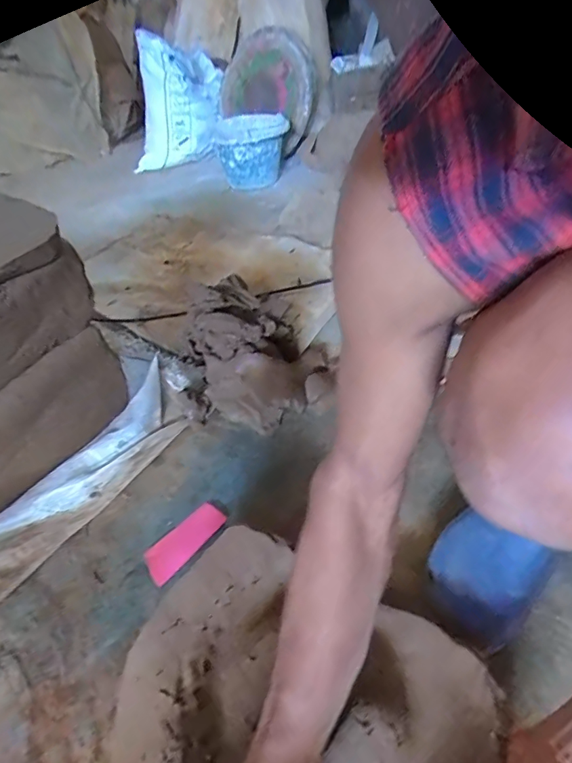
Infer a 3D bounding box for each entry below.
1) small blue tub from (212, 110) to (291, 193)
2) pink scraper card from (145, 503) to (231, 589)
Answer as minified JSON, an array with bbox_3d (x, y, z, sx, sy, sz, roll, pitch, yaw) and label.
[{"bbox_3d":[-0.103,-0.754,1.434,0.223,0.159,0.326,-7,42,0],"label":"small blue tub"},{"bbox_3d":[-0.131,0.205,0.578,0.110,0.004,0.049,-38,55,-25],"label":"pink scraper card"}]

